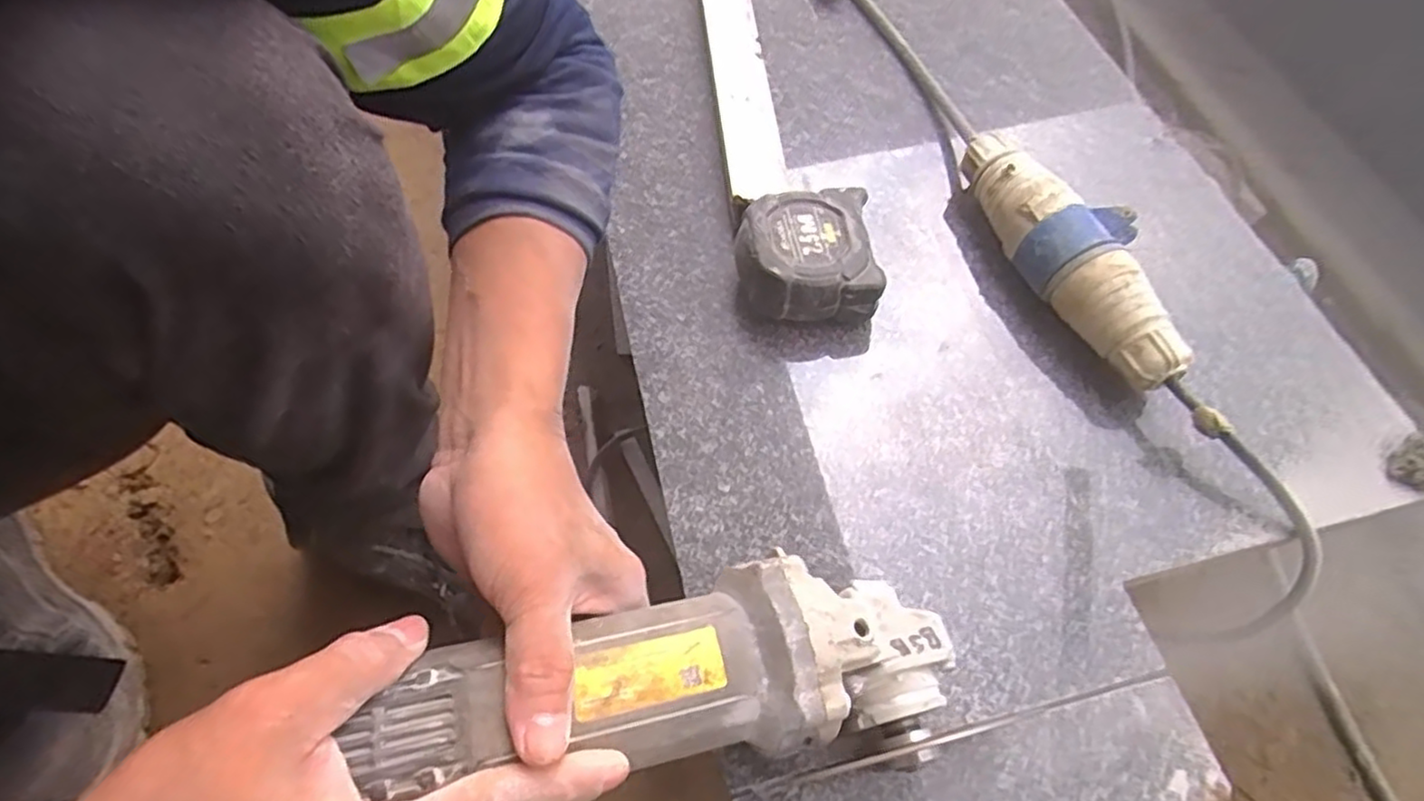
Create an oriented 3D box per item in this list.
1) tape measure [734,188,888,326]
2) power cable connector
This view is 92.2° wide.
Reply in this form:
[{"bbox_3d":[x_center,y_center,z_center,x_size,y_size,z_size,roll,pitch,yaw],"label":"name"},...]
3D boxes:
[{"bbox_3d":[0.056,-0.087,0.420,0.084,0.047,0.087,-7,60,-2],"label":"tape measure"},{"bbox_3d":[0.224,-0.097,0.429,0.061,0.047,0.204,-22,62,-10],"label":"power cable connector"}]

